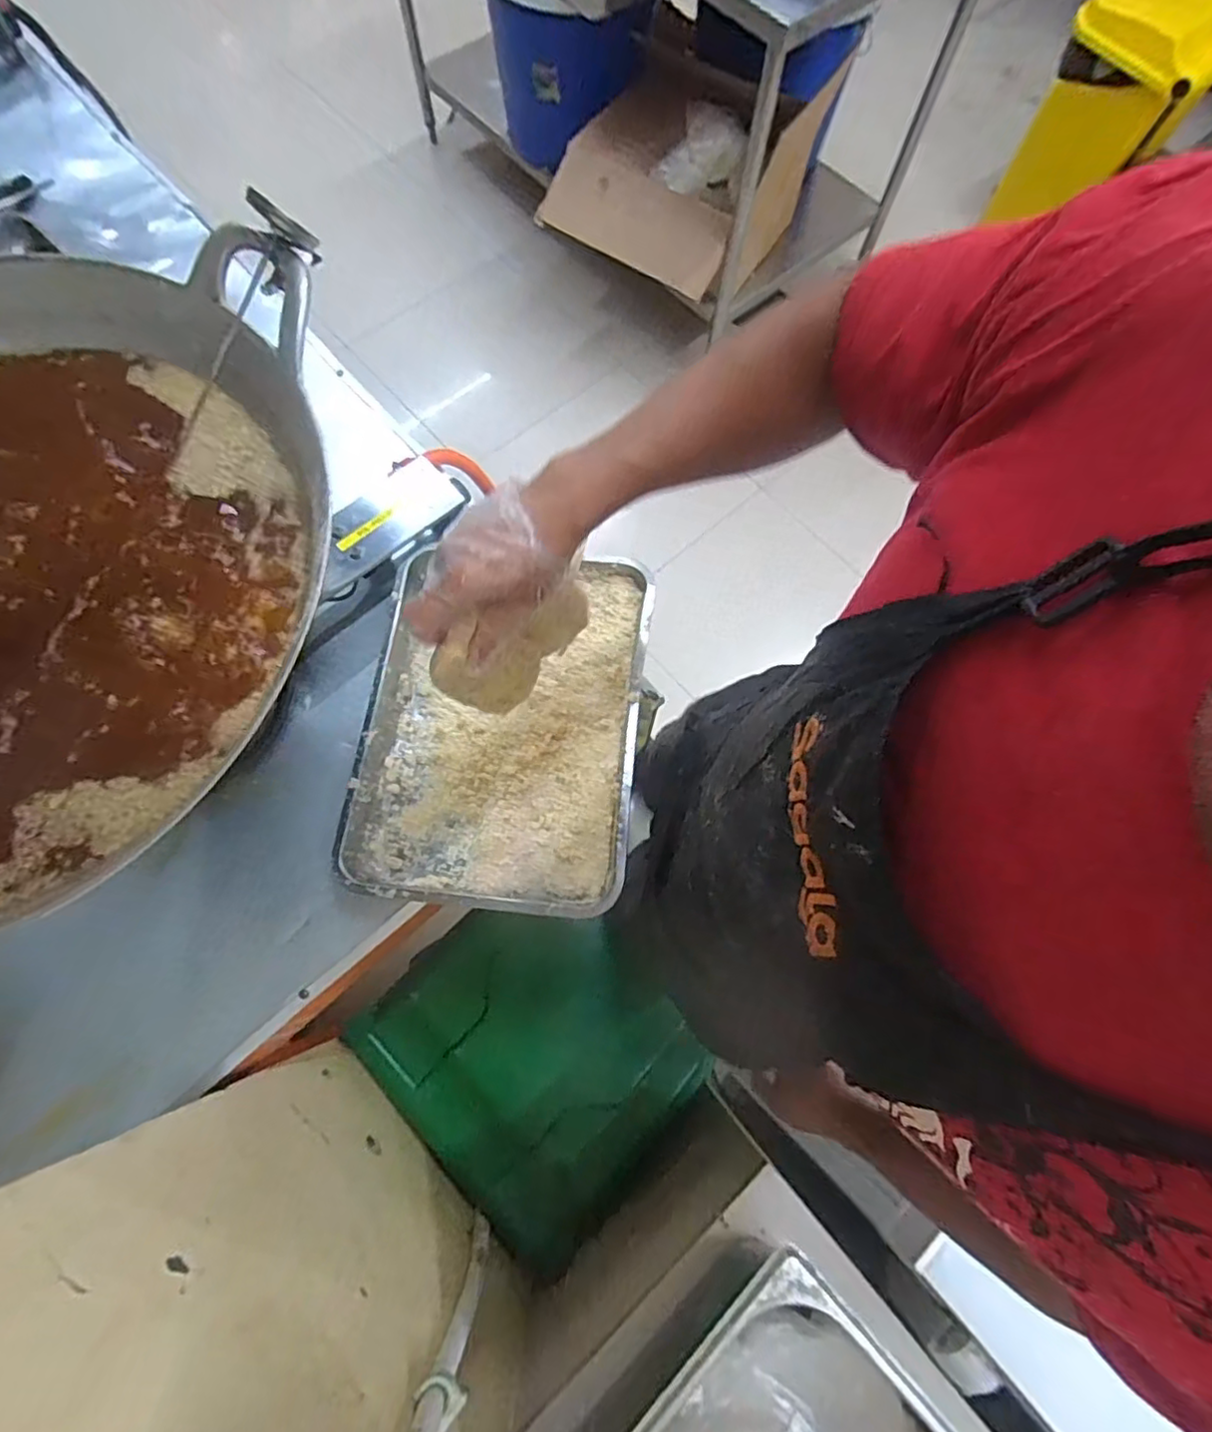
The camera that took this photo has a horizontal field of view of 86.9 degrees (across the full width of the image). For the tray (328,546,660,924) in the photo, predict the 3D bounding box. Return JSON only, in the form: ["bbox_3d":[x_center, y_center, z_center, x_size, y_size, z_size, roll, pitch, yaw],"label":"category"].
[{"bbox_3d":[-0.108,0.006,0.677,0.279,0.068,0.369,7,72,0],"label":"tray"}]

